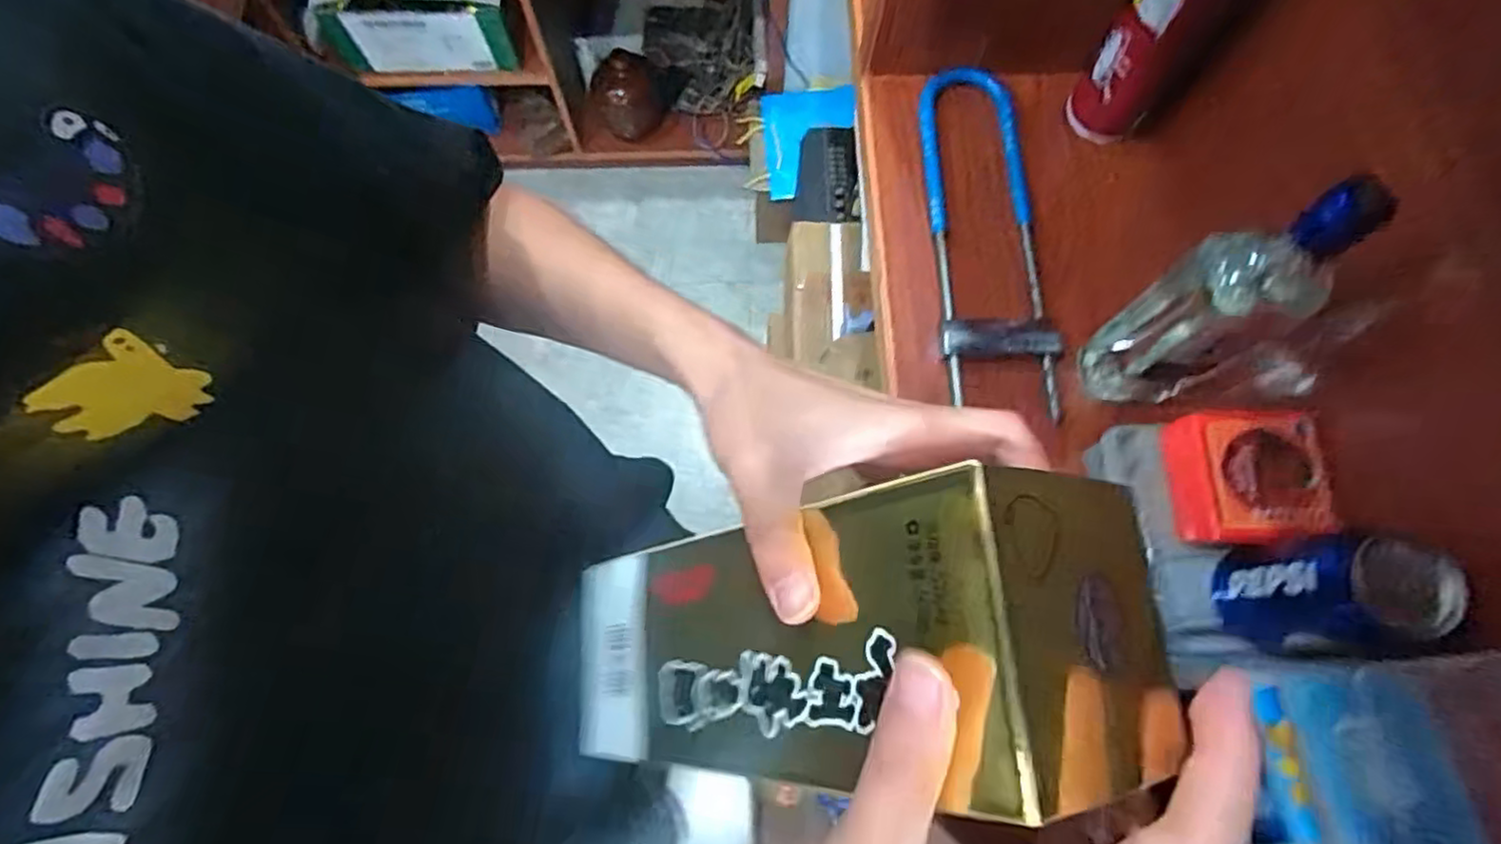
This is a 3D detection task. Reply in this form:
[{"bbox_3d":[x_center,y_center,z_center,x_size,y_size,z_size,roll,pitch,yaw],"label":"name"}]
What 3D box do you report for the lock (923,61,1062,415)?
[{"bbox_3d":[0.203,-0.180,0.606,0.097,0.024,0.300,1,73,-1],"label":"lock"}]

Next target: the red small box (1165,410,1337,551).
[{"bbox_3d":[0.325,0.037,0.452,0.093,0.029,0.085,2,73,0],"label":"red small box"}]

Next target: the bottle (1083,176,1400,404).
[{"bbox_3d":[0.294,-0.070,0.457,0.069,0.253,0.066,-33,77,-10],"label":"bottle"}]

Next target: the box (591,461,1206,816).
[{"bbox_3d":[0.022,0.090,0.269,0.070,0.235,0.097,7,68,-40],"label":"box"}]

